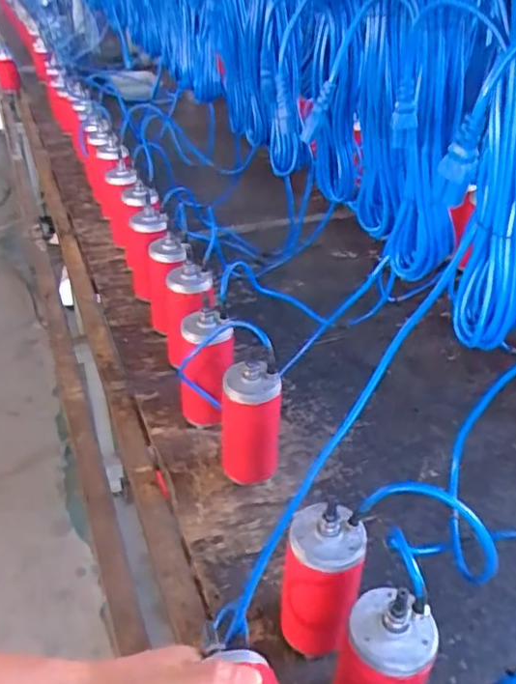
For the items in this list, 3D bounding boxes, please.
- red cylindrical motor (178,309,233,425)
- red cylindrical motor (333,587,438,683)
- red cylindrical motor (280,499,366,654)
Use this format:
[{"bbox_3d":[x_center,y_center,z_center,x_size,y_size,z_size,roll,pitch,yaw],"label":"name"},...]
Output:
[{"bbox_3d":[-0.079,0.045,0.923,0.079,0.186,0.076,1,35,-1],"label":"red cylindrical motor"},{"bbox_3d":[0.112,0.308,0.567,0.072,0.202,0.068,1,35,-1],"label":"red cylindrical motor"},{"bbox_3d":[0.065,0.257,0.636,0.075,0.196,0.062,9,36,9],"label":"red cylindrical motor"}]

